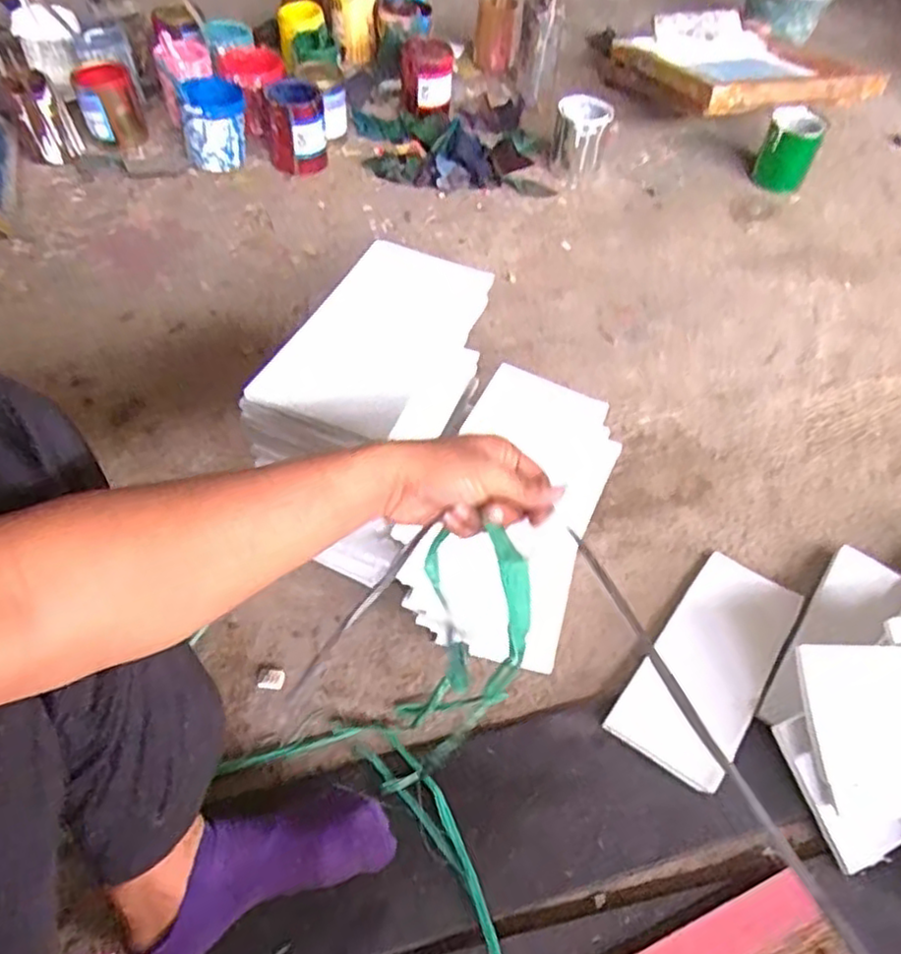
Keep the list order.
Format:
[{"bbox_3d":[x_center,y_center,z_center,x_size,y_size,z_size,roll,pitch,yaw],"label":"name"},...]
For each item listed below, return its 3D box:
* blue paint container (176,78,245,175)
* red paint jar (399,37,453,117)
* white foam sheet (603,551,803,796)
[{"bbox_3d":[-0.446,-0.678,1.352,0.106,0.127,0.106,2,53,-3],"label":"blue paint container"},{"bbox_3d":[-0.052,-0.864,1.521,0.108,0.127,0.106,-2,54,-5],"label":"red paint jar"},{"bbox_3d":[0.301,0.210,0.802,0.122,0.006,0.286,29,56,25],"label":"white foam sheet"}]

